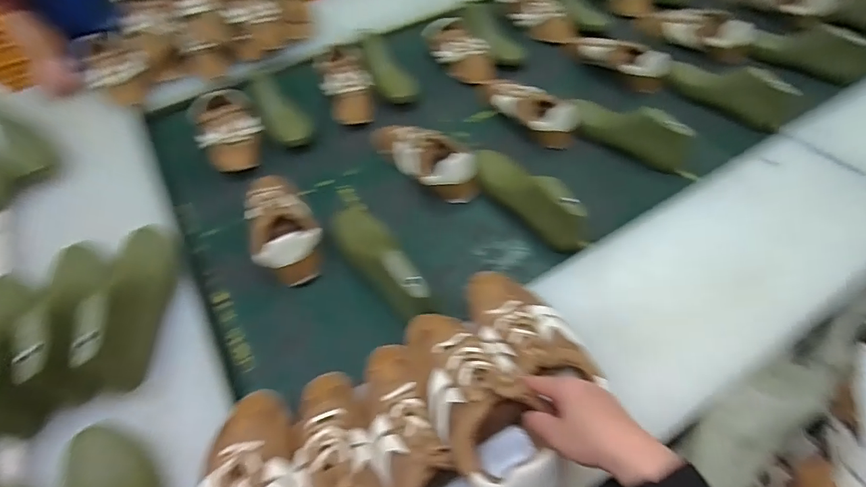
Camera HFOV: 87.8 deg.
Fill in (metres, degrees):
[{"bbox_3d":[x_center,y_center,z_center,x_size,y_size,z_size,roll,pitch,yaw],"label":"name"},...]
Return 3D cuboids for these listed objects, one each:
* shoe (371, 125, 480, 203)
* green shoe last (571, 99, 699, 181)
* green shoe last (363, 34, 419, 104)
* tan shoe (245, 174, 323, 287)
[{"bbox_3d":[-0.021,-0.166,0.843,0.094,0.073,0.245,-40,59,-22],"label":"shoe"},{"bbox_3d":[0.368,-0.205,0.820,0.246,0.077,0.064,25,59,22],"label":"green shoe last"},{"bbox_3d":[-0.111,-0.400,1.035,0.084,0.054,0.201,-24,68,-13],"label":"green shoe last"},{"bbox_3d":[-0.265,-0.042,0.764,0.109,0.070,0.243,-27,55,-15],"label":"tan shoe"}]

